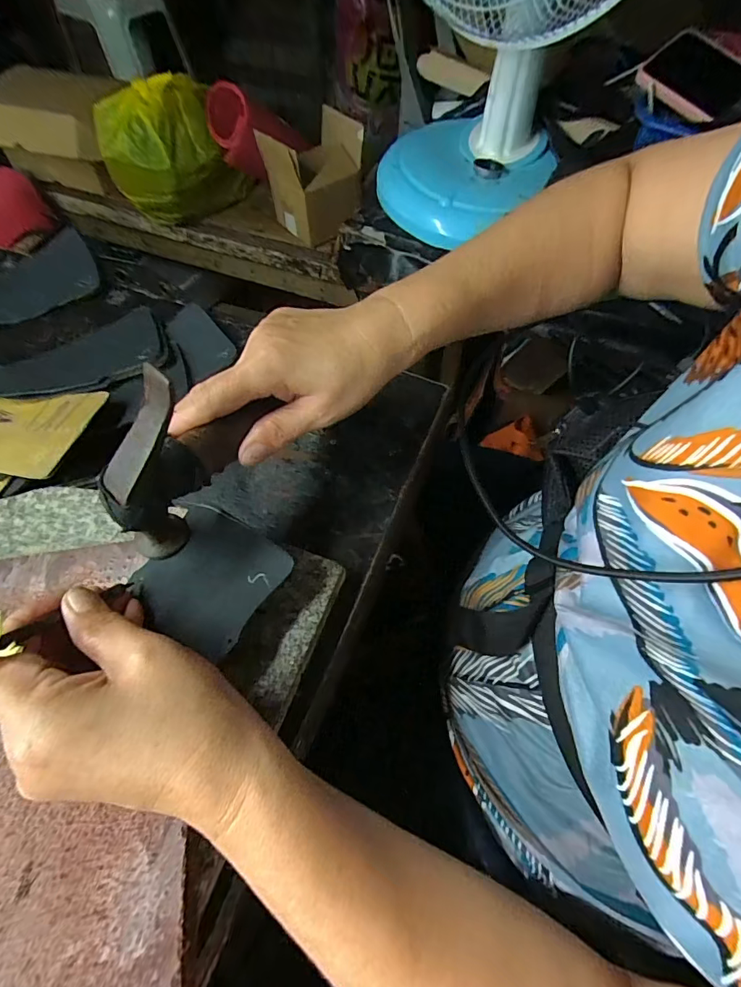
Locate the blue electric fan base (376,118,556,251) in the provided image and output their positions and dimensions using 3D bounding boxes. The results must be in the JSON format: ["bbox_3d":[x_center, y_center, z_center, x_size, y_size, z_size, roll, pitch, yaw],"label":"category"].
[{"bbox_3d":[0.121,-0.452,0.620,0.216,0.048,0.218,-1,62,1],"label":"blue electric fan base"}]

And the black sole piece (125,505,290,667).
[{"bbox_3d":[-0.093,0.049,0.254,0.077,0.004,0.070,23,69,15],"label":"black sole piece"}]

